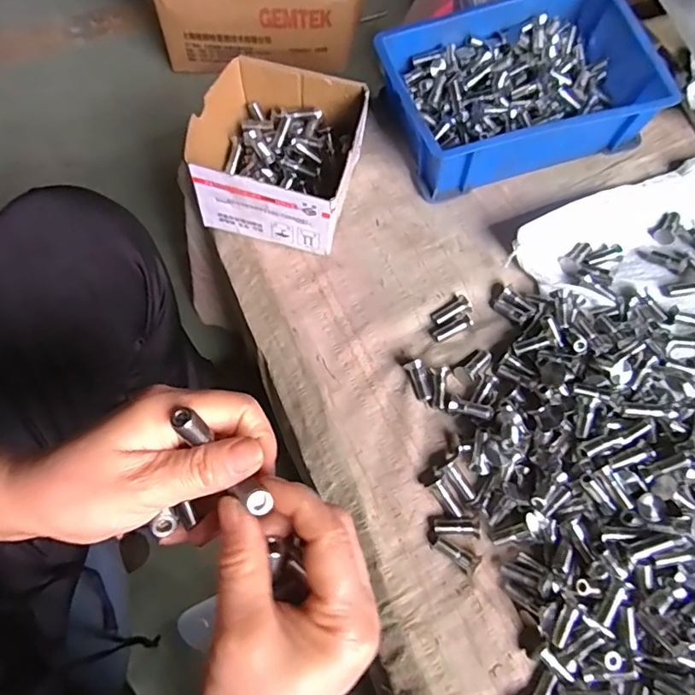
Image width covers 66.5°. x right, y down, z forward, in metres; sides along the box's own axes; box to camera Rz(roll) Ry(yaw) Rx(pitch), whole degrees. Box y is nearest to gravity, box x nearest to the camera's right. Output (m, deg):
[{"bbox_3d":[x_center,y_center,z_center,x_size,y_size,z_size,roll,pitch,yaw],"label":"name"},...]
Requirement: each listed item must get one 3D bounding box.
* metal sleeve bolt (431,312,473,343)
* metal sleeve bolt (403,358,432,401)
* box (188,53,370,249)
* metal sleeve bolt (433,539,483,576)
[{"bbox_3d":[0.096,-0.019,0.484,0.040,0.009,0.013,-25,69,-12],"label":"metal sleeve bolt"},{"bbox_3d":[0.062,0.029,0.458,0.014,0.017,0.035,-19,68,-10],"label":"metal sleeve bolt"},{"bbox_3d":[-0.062,-0.181,0.512,0.137,0.086,0.147,13,66,4],"label":"box"},{"bbox_3d":[0.082,0.156,0.399,0.033,0.011,0.014,33,69,12],"label":"metal sleeve bolt"}]

